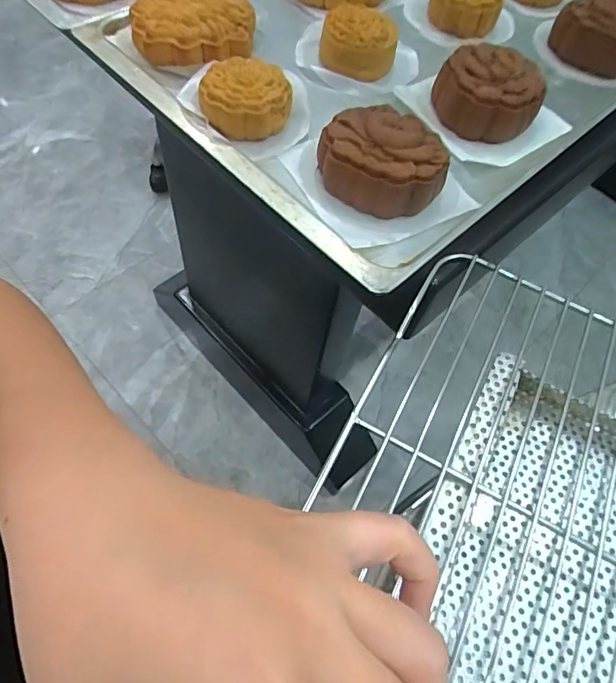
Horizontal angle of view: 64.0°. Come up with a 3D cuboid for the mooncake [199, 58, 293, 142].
[{"bbox_3d":[-0.041,-0.163,0.333,0.058,0.027,0.058,-3,61,-7],"label":"mooncake"}]

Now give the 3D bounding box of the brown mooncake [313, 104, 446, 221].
[{"bbox_3d":[0.047,-0.113,0.308,0.076,0.032,0.058,27,62,9],"label":"brown mooncake"}]

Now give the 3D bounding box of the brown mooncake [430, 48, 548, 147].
[{"bbox_3d":[0.130,-0.177,0.352,0.063,0.038,0.063,3,61,-5],"label":"brown mooncake"}]

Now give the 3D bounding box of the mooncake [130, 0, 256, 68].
[{"bbox_3d":[-0.086,-0.238,0.370,0.086,0.025,0.086,-7,62,-10],"label":"mooncake"}]

